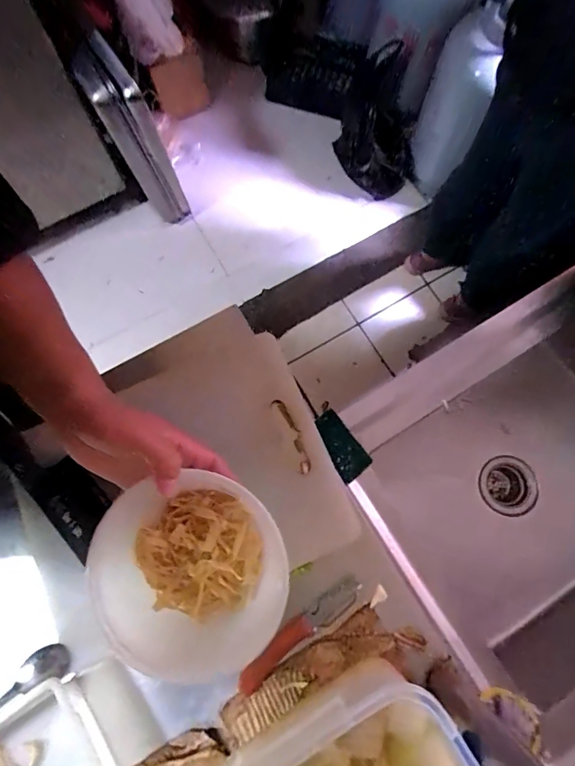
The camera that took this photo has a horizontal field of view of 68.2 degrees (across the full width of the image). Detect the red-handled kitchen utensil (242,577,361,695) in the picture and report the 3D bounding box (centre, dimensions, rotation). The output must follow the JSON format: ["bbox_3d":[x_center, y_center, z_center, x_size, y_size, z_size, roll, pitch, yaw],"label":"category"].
[{"bbox_3d":[0.014,0.282,0.479,0.165,0.010,0.029,-37,78,-8],"label":"red-handled kitchen utensil"}]

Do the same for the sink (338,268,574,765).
[{"bbox_3d":[0.670,0.039,0.792,1.122,0.319,0.535,-30,78,-7],"label":"sink"}]

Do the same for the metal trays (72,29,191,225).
[{"bbox_3d":[-0.449,-0.699,1.291,0.146,0.584,0.167,-28,77,-6],"label":"metal trays"}]

